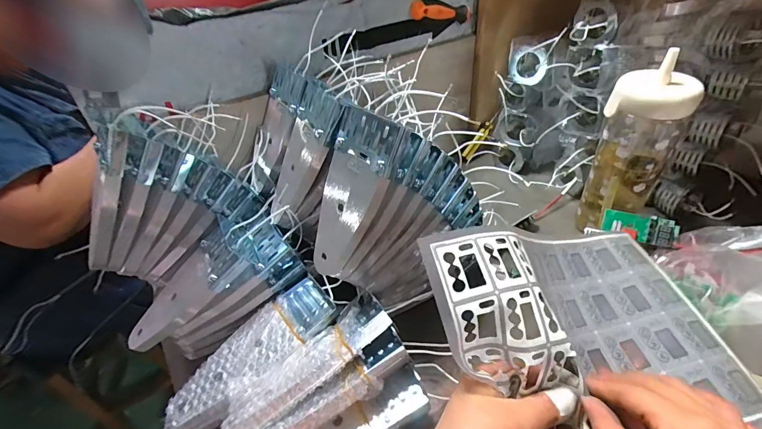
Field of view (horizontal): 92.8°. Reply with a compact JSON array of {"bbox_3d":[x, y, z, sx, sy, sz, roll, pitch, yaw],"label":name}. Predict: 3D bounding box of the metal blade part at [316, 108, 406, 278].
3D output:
[{"bbox_3d":[-0.031,-0.015,0.331,0.068,0.154,0.013,33,22,37],"label":"metal blade part"}]

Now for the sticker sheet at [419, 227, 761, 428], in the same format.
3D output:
[{"bbox_3d":[0.162,0.076,0.272,0.230,0.117,0.156,-15,41,-11],"label":"sticker sheet"}]

